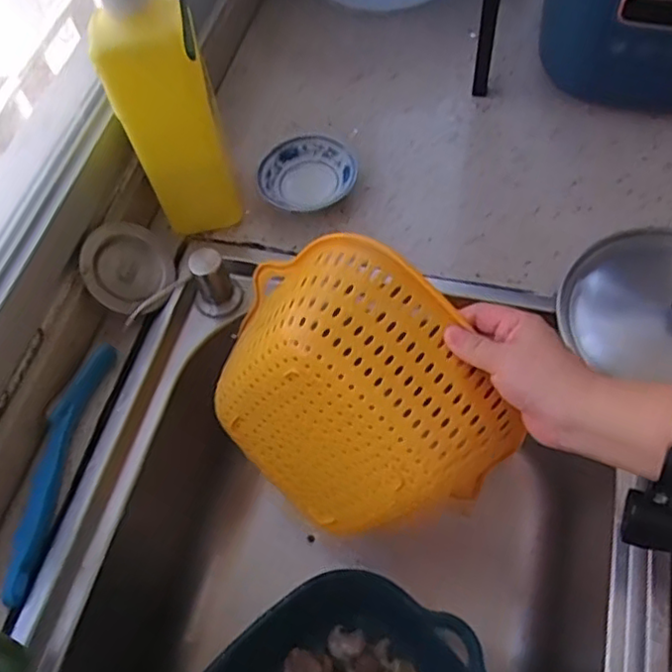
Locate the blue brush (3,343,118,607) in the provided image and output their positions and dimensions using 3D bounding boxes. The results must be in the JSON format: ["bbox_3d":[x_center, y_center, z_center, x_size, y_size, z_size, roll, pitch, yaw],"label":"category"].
[{"bbox_3d":[-0.229,0.104,0.528,0.033,0.020,0.209,7,61,8],"label":"blue brush"}]

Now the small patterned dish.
[{"bbox_3d":[-0.028,-0.160,0.647,0.094,0.028,0.080,4,61,6],"label":"small patterned dish"}]

